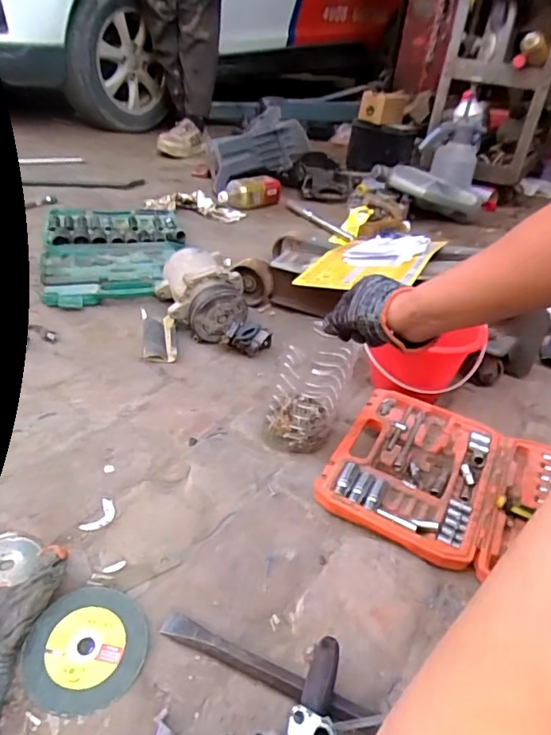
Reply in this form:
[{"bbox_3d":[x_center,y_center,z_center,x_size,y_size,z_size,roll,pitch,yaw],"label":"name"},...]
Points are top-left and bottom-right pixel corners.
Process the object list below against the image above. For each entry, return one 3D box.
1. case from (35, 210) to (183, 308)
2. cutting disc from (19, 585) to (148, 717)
[{"bbox_3d":[-0.344,-0.257,1.114,0.290,0.036,0.441,-4,35,-16],"label":"case"},{"bbox_3d":[-0.168,0.249,0.460,0.098,0.007,0.101,9,43,-8],"label":"cutting disc"}]

